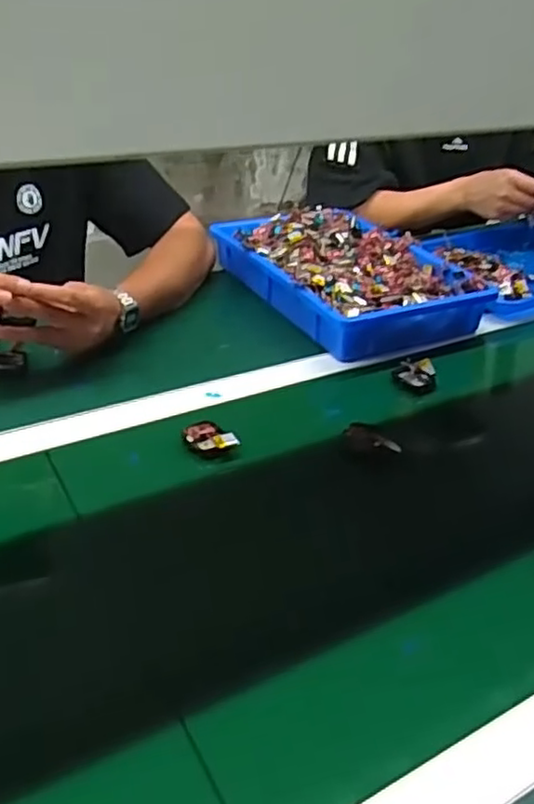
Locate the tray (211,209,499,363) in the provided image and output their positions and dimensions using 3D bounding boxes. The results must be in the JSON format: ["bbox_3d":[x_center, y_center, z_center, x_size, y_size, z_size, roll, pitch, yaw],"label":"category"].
[{"bbox_3d":[0.104,-0.181,0.959,0.249,0.064,0.359,-12,36,-24],"label":"tray"}]

